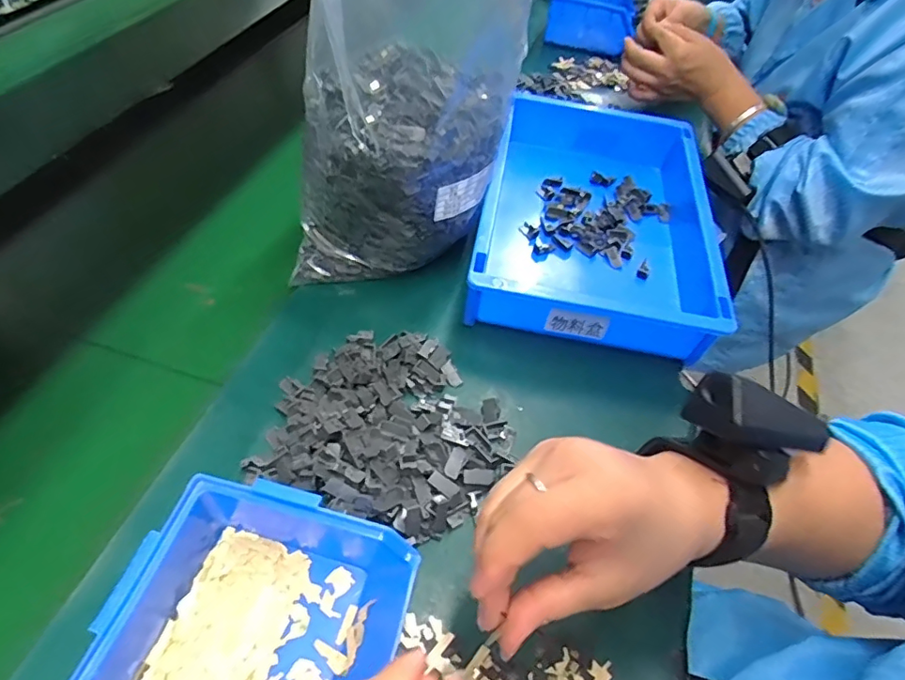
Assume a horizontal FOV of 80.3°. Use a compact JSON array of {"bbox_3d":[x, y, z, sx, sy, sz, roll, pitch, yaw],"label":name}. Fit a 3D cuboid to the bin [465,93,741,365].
[{"bbox_3d":[0.147,-0.123,0.529,0.220,0.068,0.317,12,51,5],"label":"bin"}]

